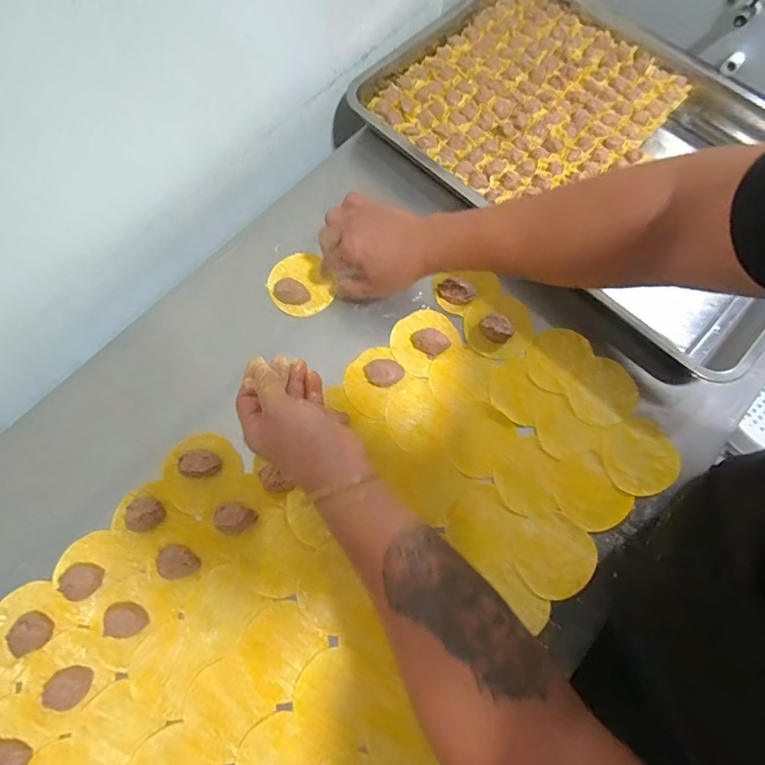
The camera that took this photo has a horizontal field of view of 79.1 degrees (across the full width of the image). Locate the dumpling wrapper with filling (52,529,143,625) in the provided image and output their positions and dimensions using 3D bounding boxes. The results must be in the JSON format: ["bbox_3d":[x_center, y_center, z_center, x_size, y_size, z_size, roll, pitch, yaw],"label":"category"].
[{"bbox_3d":[-0.291,0.189,0.467,0.076,0.013,0.075,0,71,0],"label":"dumpling wrapper with filling"}]

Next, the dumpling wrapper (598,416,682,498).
[{"bbox_3d":[0.284,0.083,0.511,0.084,0.004,0.078,1,70,-4],"label":"dumpling wrapper"}]

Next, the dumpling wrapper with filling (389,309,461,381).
[{"bbox_3d":[0.046,-0.053,0.542,0.068,0.019,0.081,39,76,12],"label":"dumpling wrapper with filling"}]

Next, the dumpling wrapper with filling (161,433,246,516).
[{"bbox_3d":[-0.198,0.093,0.495,0.073,0.020,0.081,29,74,9],"label":"dumpling wrapper with filling"}]

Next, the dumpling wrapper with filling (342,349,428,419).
[{"bbox_3d":[-0.005,-0.003,0.529,0.073,0.015,0.077,42,76,13],"label":"dumpling wrapper with filling"}]

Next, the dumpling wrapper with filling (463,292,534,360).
[{"bbox_3d":[0.142,-0.072,0.556,0.080,0.021,0.085,0,71,0],"label":"dumpling wrapper with filling"}]

